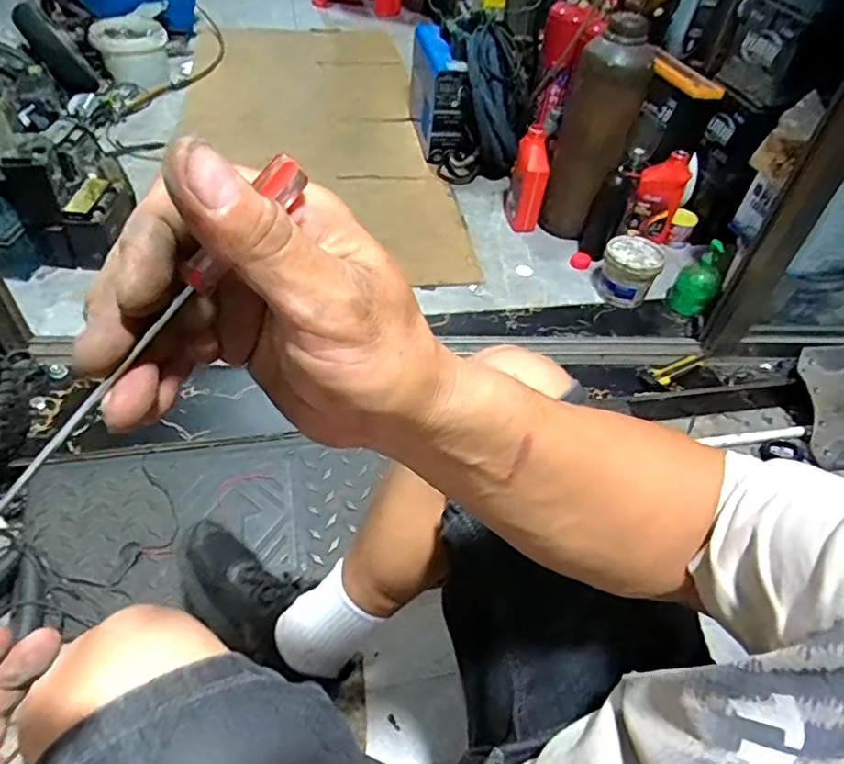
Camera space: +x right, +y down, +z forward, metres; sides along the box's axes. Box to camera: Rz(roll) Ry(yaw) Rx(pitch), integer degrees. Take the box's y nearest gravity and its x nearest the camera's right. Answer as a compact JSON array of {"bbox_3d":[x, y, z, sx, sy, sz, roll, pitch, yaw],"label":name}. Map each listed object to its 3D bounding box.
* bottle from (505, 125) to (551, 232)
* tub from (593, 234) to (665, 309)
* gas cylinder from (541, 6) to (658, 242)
[{"bbox_3d":[0.246,-0.465,1.383,0.086,0.207,0.093,10,47,3],"label":"bottle"},{"bbox_3d":[0.436,-0.232,1.252,0.117,0.122,0.113,14,47,6],"label":"tub"},{"bbox_3d":[0.373,-0.530,1.305,0.152,0.418,0.161,17,48,9],"label":"gas cylinder"}]

